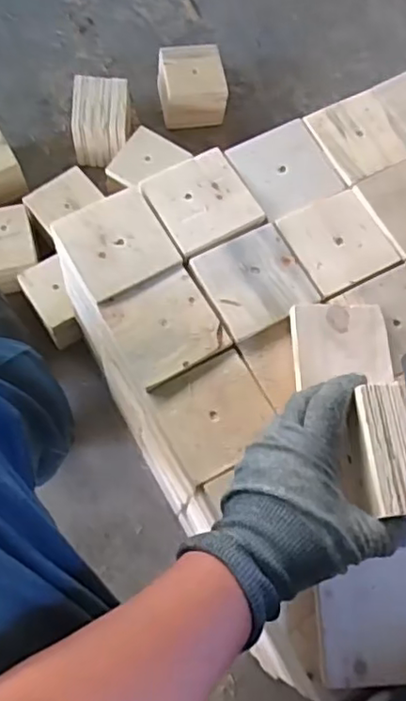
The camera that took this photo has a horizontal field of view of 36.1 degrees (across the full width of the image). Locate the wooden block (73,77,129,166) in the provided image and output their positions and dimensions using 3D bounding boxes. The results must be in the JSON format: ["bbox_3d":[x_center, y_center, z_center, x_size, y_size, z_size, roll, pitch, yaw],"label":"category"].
[{"bbox_3d":[-0.150,-0.342,0.946,0.084,0.089,0.122,2,71,-3],"label":"wooden block"}]

